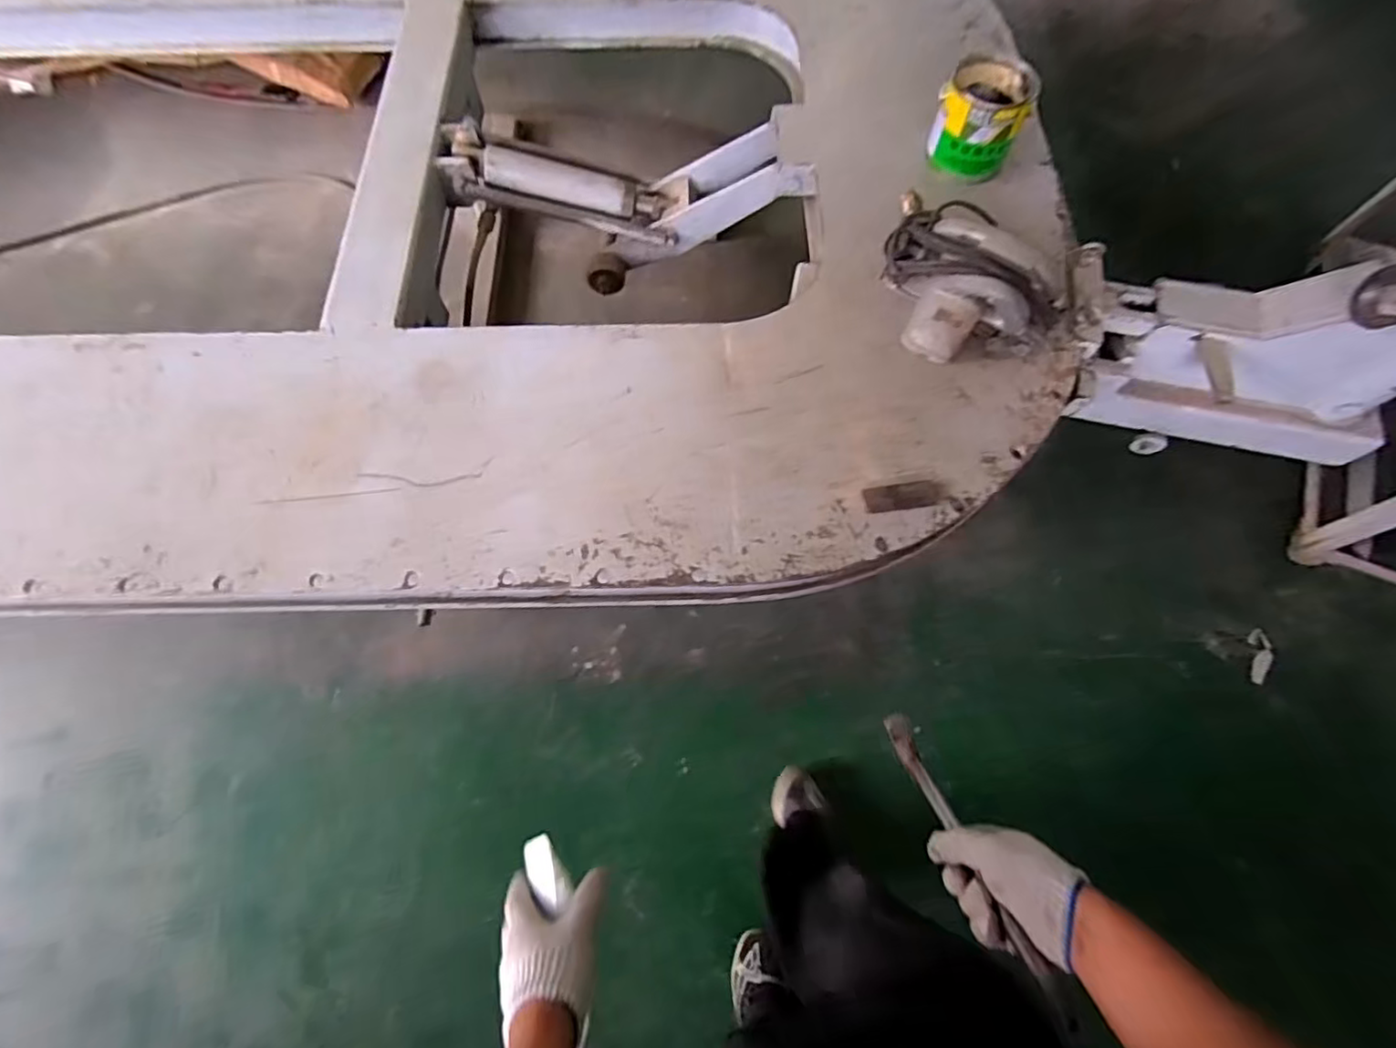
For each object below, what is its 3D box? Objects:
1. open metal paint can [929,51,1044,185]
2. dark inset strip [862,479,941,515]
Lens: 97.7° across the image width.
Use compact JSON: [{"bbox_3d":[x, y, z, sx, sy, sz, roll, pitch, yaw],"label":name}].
[{"bbox_3d":[0.564,-0.818,1.219,0.162,0.138,0.197,22,73,8],"label":"open metal paint can"},{"bbox_3d":[0.334,-0.045,0.991,0.122,0.025,0.046,-10,71,-2],"label":"dark inset strip"}]

